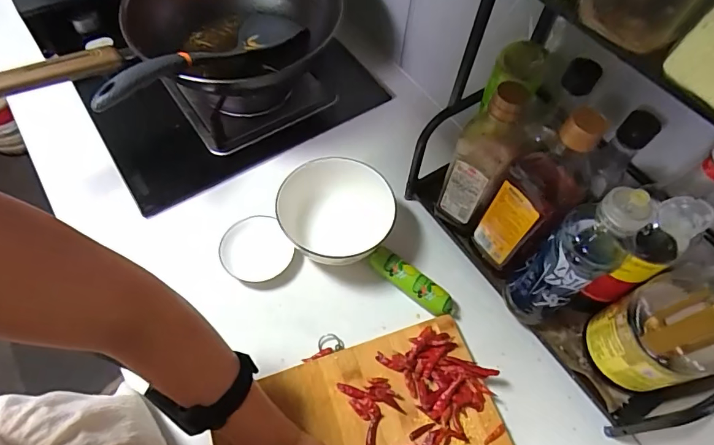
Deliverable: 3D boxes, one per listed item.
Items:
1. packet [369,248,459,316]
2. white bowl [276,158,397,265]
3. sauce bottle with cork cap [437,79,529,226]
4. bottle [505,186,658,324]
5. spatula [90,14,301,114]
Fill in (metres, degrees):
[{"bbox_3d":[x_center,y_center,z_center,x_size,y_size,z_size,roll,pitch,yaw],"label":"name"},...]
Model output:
[{"bbox_3d":[0.072,0.081,0.574,0.125,0.035,0.030,34,63,15],"label":"packet"},{"bbox_3d":[-0.022,-0.011,0.597,0.142,0.074,0.147,2,60,-3],"label":"white bowl"},{"bbox_3d":[0.145,-0.074,0.516,0.058,0.235,0.047,27,62,12],"label":"sauce bottle with cork cap"},{"bbox_3d":[0.226,0.046,0.476,0.070,0.243,0.059,-33,67,-20],"label":"bottle"},{"bbox_3d":[-0.215,-0.233,0.609,0.093,0.043,0.345,27,42,12],"label":"spatula"}]

